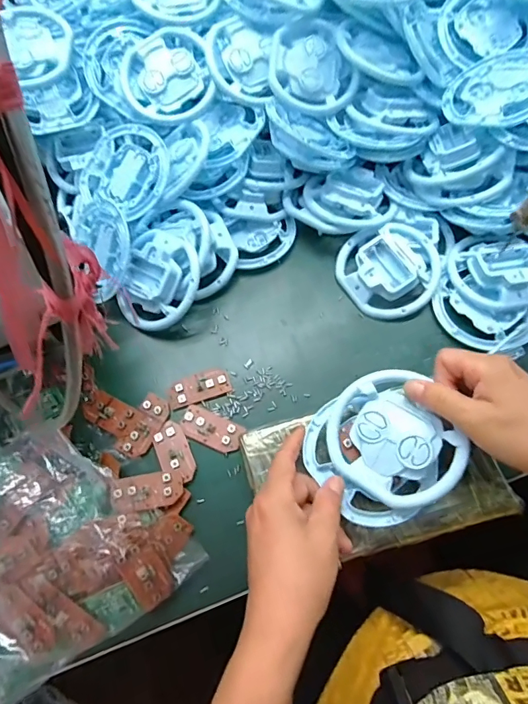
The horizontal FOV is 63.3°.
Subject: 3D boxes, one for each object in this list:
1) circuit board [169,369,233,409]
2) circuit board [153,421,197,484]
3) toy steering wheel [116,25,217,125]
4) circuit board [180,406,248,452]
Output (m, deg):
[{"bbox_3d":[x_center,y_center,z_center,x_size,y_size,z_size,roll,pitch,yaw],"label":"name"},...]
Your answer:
[{"bbox_3d":[-0.063,0.034,0.416,0.059,0.004,0.028,-19,69,-6],"label":"circuit board"},{"bbox_3d":[-0.083,0.092,0.392,0.030,0.005,0.057,-20,65,-11],"label":"circuit board"},{"bbox_3d":[-0.106,-0.300,0.466,0.095,0.019,0.094,-15,91,-1],"label":"toy steering wheel"},{"bbox_3d":[-0.048,0.071,0.401,0.059,0.004,0.028,22,70,11],"label":"circuit board"}]

